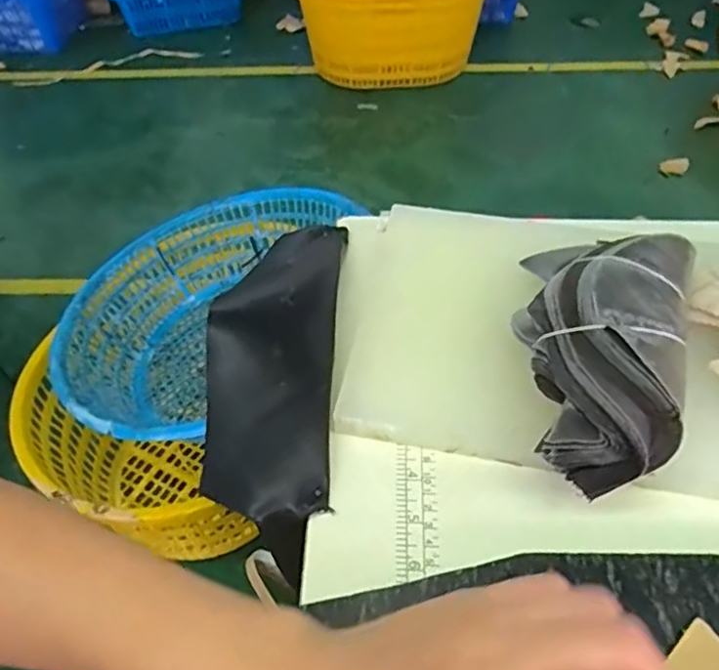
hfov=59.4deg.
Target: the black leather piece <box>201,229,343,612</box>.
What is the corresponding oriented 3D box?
[{"bbox_3d":[-0.054,0.009,0.396,0.080,0.044,0.264,-1,49,3],"label":"black leather piece"}]

